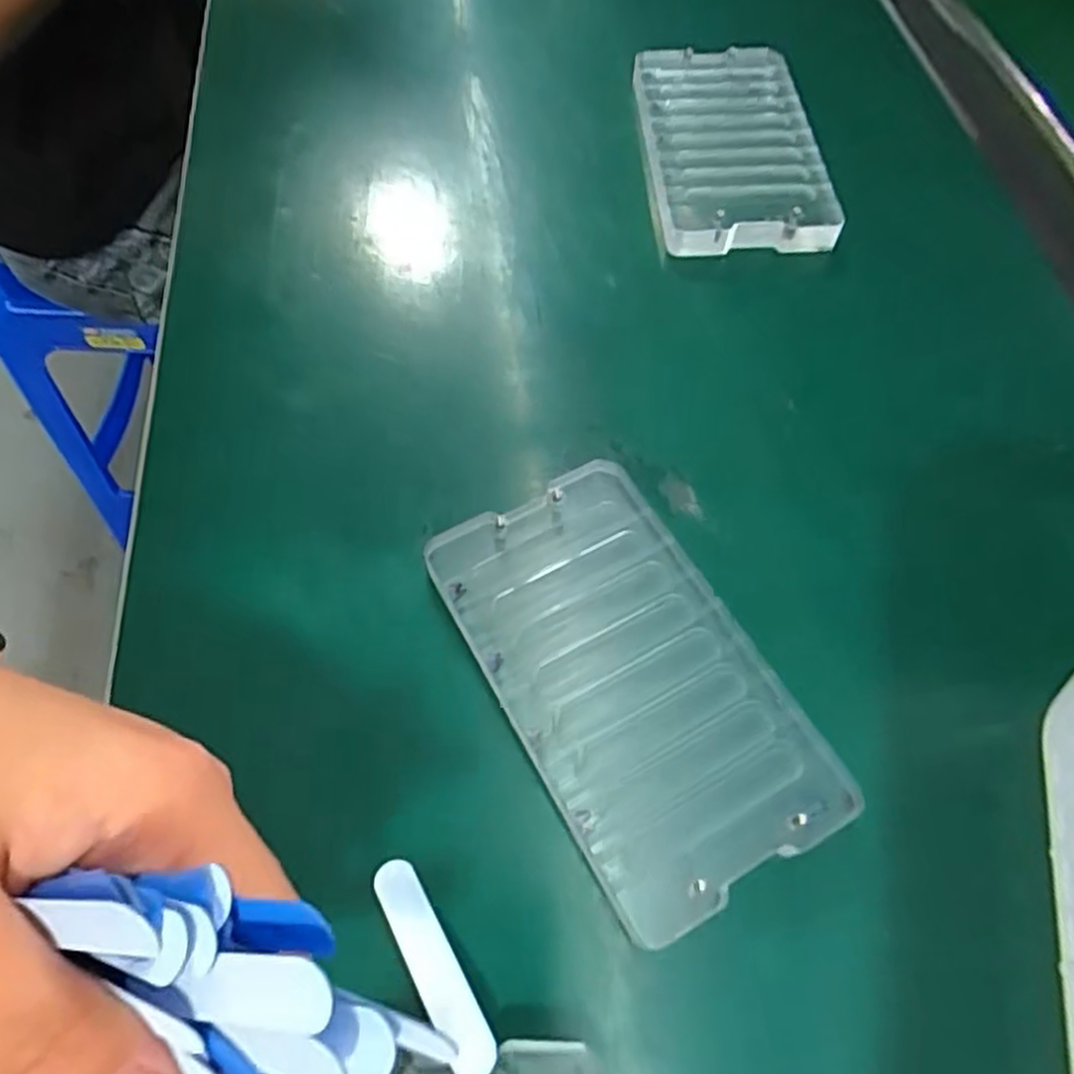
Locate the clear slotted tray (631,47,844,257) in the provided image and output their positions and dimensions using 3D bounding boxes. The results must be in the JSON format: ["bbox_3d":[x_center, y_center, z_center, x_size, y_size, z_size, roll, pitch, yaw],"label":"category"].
[{"bbox_3d":[0.082,-0.168,0.319,0.068,0.015,0.118,-2,61,0],"label":"clear slotted tray"}]

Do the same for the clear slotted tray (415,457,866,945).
[{"bbox_3d":[0.024,0.037,0.207,0.068,0.013,0.120,-27,64,-13],"label":"clear slotted tray"}]

